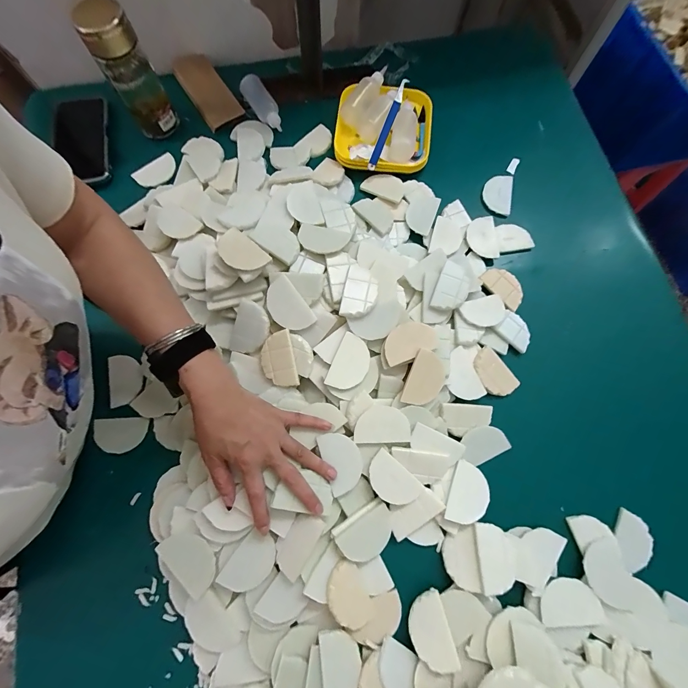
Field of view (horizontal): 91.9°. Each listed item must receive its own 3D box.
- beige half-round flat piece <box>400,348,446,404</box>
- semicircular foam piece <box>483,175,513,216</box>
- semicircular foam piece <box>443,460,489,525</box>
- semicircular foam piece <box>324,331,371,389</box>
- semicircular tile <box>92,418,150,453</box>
[{"bbox_3d":[0.101,0.044,0.408,0.044,0.005,0.066,21,90,-6],"label":"beige half-round flat piece"},{"bbox_3d":[0.243,-0.237,0.529,0.044,0.009,0.070,11,75,3],"label":"semicircular foam piece"},{"bbox_3d":[0.149,0.179,0.395,0.043,0.011,0.067,22,76,6],"label":"semicircular foam piece"},{"bbox_3d":[0.008,0.025,0.407,0.044,0.005,0.067,25,77,-3],"label":"semicircular foam piece"},{"bbox_3d":[-0.290,0.118,0.430,0.070,0.004,0.042,-2,74,0],"label":"semicircular tile"}]

